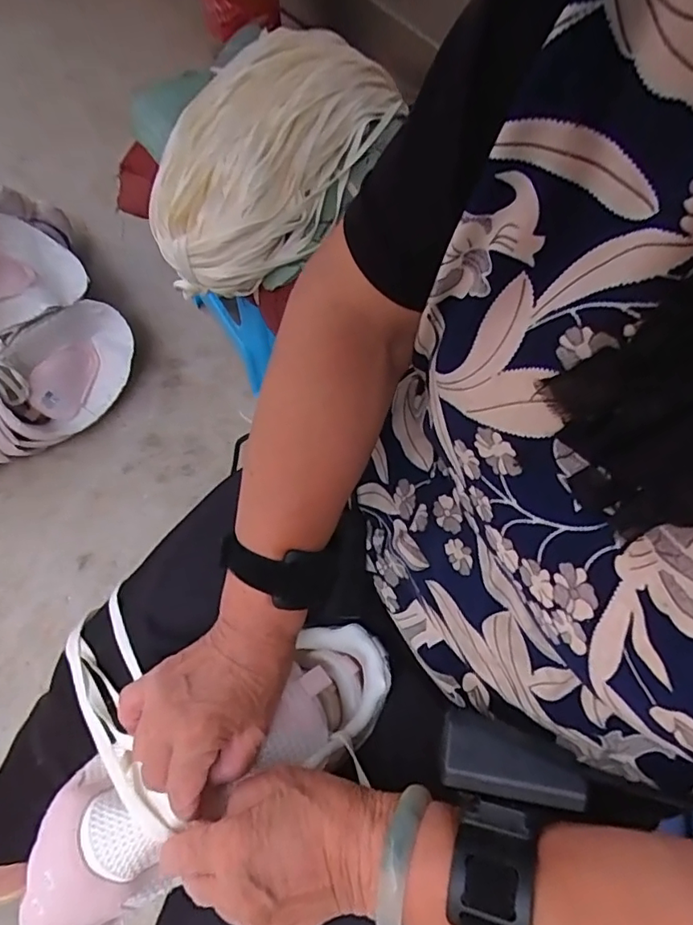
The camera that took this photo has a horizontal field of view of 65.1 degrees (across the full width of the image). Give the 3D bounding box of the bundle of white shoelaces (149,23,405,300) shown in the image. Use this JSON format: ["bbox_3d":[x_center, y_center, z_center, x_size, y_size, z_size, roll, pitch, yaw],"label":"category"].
[{"bbox_3d":[-0.085,-0.368,0.636,0.198,0.085,0.377,23,67,7],"label":"bundle of white shoelaces"}]

